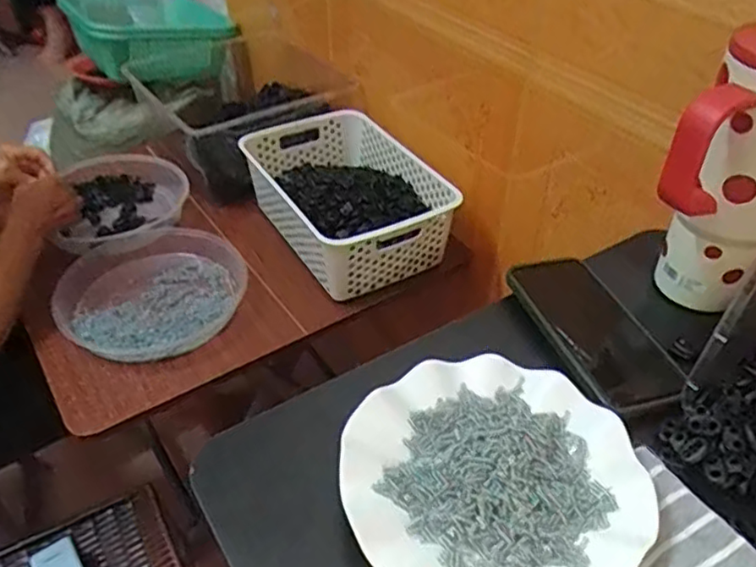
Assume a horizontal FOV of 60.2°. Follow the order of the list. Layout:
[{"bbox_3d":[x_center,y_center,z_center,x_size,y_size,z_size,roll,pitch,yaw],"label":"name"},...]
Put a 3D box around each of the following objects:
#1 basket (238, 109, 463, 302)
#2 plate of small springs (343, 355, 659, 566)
[{"bbox_3d":[-0.047,-0.126,0.943,0.206,0.096,0.314,-21,45,-22],"label":"basket"},{"bbox_3d":[0.072,0.123,0.409,0.178,0.019,0.174,0,41,0],"label":"plate of small springs"}]

